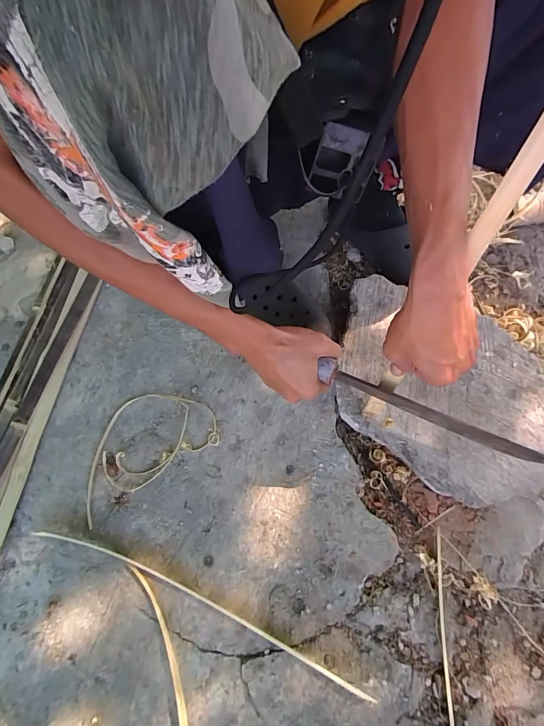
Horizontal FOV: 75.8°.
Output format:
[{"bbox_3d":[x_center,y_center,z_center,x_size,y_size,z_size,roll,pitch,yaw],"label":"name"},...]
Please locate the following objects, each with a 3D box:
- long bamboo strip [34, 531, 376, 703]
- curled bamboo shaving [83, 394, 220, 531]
[{"bbox_3d":[-0.110,0.314,0.465,0.493,0.011,0.028,19,69,11],"label":"long bamboo strip"},{"bbox_3d":[-0.203,0.123,0.544,0.228,0.025,0.137,-29,66,-9],"label":"curled bamboo shaving"}]

